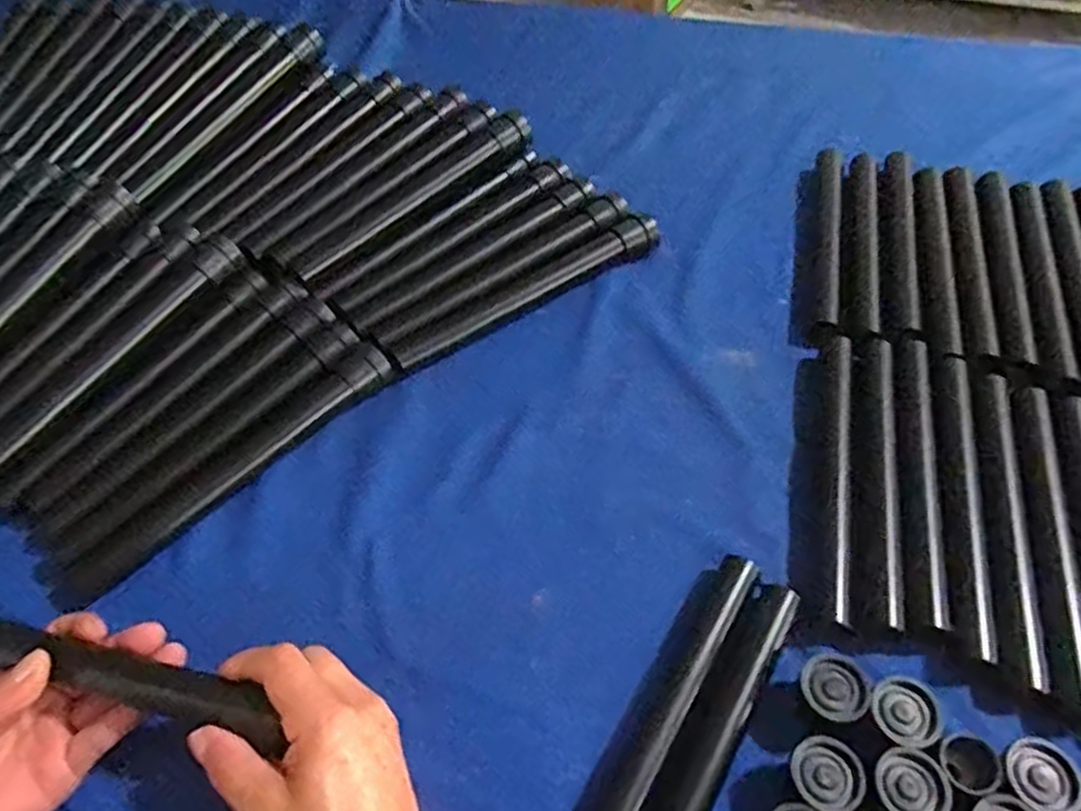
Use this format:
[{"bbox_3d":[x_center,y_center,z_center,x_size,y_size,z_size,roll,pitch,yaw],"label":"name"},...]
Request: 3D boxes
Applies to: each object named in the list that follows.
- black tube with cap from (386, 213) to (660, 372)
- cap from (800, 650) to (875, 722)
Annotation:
[{"bbox_3d":[-0.011,-0.097,0.604,0.246,0.030,0.033,-29,56,-16],"label":"black tube with cap"},{"bbox_3d":[0.161,0.155,0.402,0.035,0.012,0.034,-39,59,-22],"label":"cap"}]

